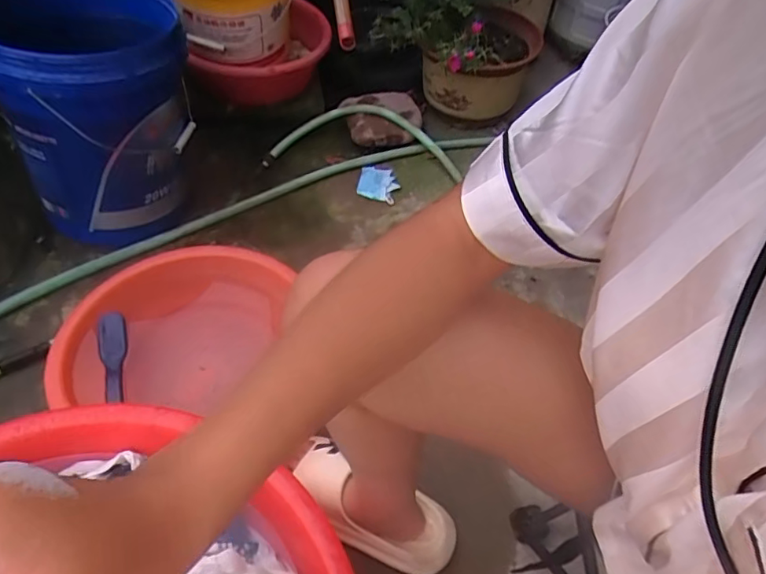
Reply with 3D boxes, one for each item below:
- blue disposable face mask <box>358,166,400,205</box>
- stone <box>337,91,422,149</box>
[{"bbox_3d":[-0.010,-0.220,1.155,0.086,0.020,0.102,14,48,3],"label":"blue disposable face mask"},{"bbox_3d":[0.000,-0.385,1.243,0.166,0.063,0.143,-8,51,-16],"label":"stone"}]

